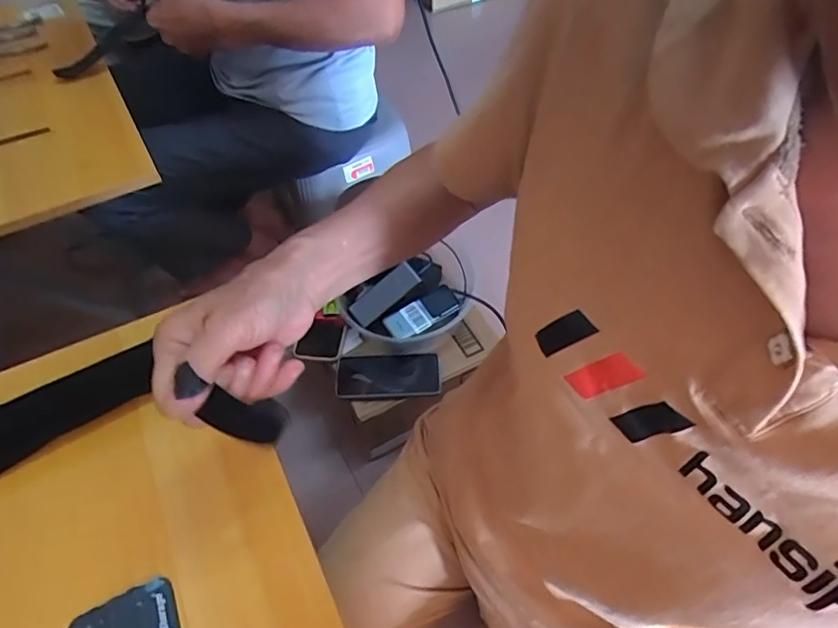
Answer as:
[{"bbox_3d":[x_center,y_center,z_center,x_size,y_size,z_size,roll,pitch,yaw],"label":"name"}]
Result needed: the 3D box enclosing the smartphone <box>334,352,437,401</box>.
[{"bbox_3d":[-0.049,0.098,0.836,0.162,0.016,0.075,-4,55,-3],"label":"smartphone"}]

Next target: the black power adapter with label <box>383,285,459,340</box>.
[{"bbox_3d":[0.004,0.000,0.866,0.123,0.022,0.050,-30,79,-18],"label":"black power adapter with label"}]

